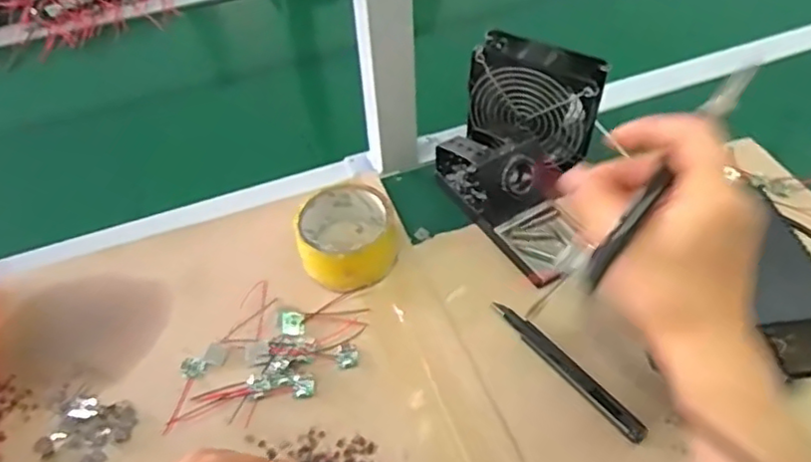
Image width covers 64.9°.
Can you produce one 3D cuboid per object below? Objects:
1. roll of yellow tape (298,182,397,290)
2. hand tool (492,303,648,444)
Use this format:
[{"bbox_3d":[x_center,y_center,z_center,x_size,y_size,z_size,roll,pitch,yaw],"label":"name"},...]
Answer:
[{"bbox_3d":[-0.050,0.005,0.568,0.082,0.049,0.089,-2,48,2],"label":"roll of yellow tape"},{"bbox_3d":[0.126,0.106,0.501,0.019,0.008,0.149,-29,53,-21],"label":"hand tool"}]

